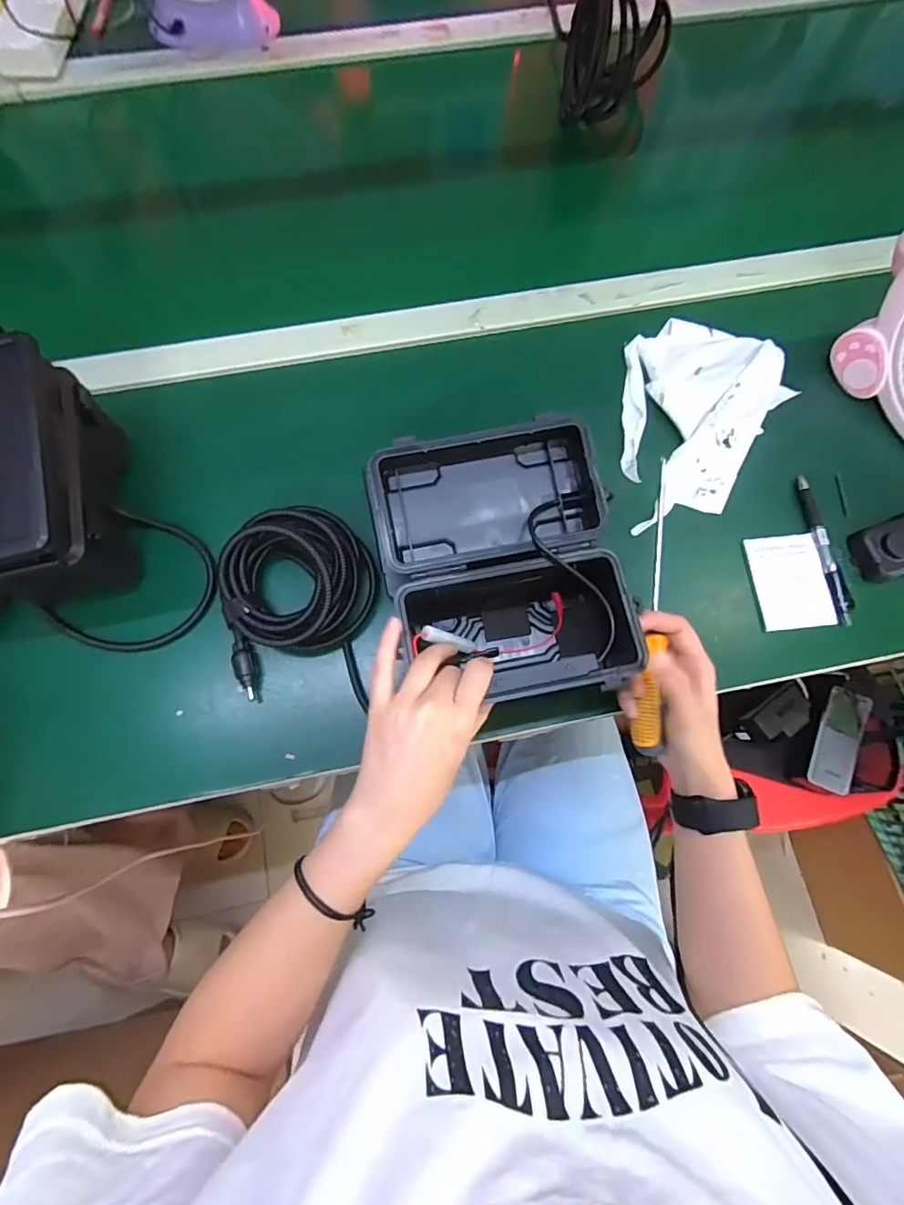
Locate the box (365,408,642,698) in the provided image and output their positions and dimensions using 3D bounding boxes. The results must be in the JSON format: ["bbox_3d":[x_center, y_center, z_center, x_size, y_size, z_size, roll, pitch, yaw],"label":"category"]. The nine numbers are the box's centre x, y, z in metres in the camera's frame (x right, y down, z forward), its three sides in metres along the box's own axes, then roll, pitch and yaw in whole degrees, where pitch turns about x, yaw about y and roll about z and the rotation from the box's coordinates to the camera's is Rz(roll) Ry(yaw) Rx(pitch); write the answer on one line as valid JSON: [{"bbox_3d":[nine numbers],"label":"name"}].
[{"bbox_3d":[0.039,-0.025,0.439,0.170,0.092,0.204,-11,77,-4],"label":"box"}]

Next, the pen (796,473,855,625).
[{"bbox_3d":[0.345,-0.050,0.494,0.015,0.008,0.144,-7,77,-3],"label":"pen"}]

